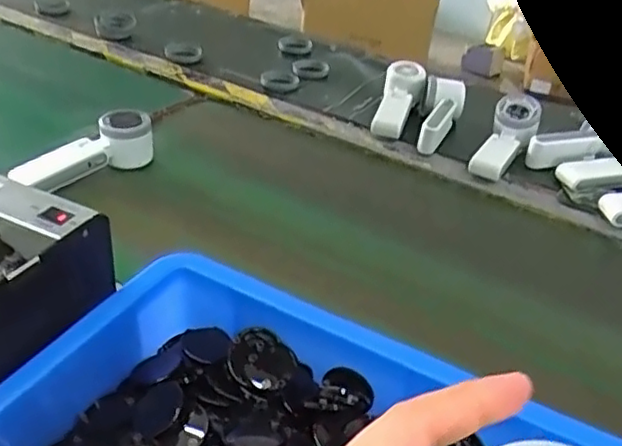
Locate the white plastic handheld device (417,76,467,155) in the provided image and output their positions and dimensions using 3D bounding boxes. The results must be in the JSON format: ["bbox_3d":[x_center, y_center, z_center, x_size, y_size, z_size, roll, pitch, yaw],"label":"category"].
[{"bbox_3d":[0.179,-0.154,0.907,0.063,0.041,0.155,14,47,11],"label":"white plastic handheld device"}]

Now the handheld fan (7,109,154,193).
[{"bbox_3d":[-0.257,-0.076,0.747,0.163,0.062,0.062,-26,43,-19],"label":"handheld fan"}]

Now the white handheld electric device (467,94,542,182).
[{"bbox_3d":[0.256,-0.114,0.864,0.060,0.044,0.158,24,52,25],"label":"white handheld electric device"}]

